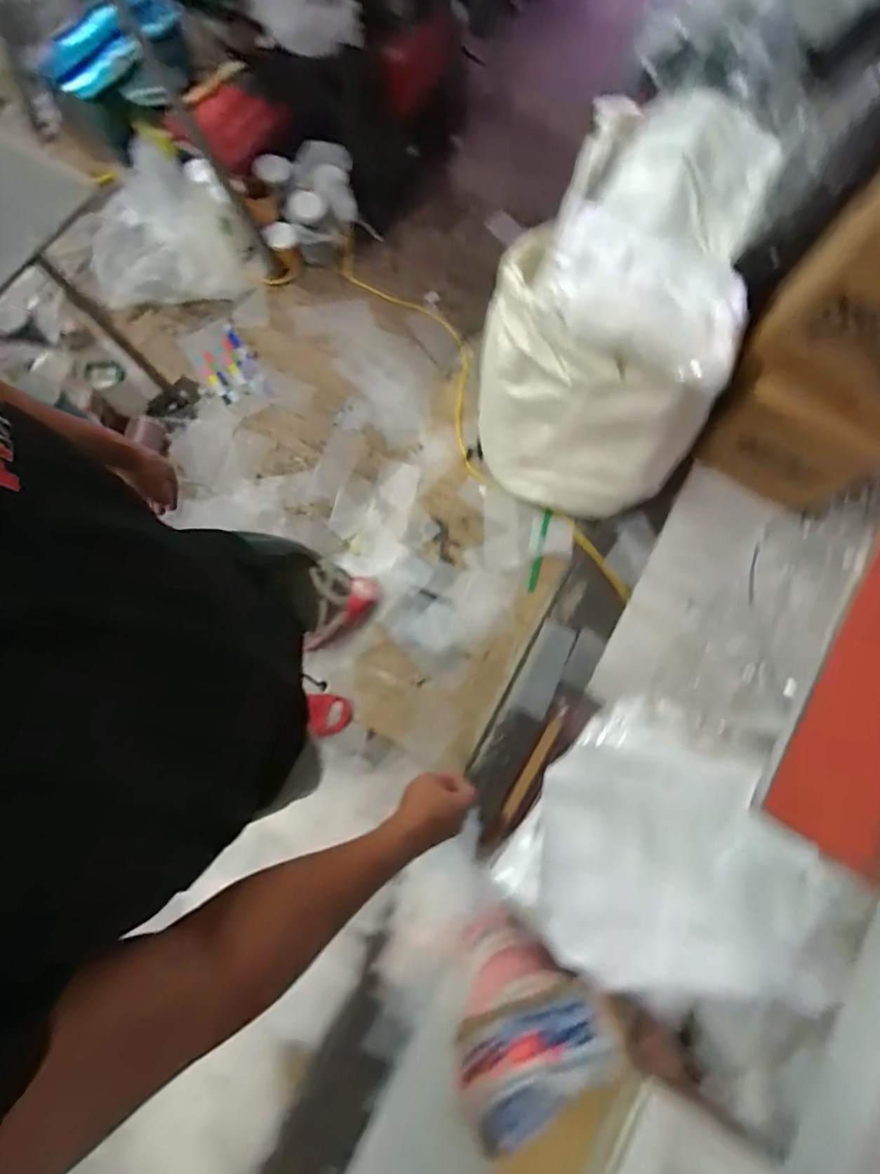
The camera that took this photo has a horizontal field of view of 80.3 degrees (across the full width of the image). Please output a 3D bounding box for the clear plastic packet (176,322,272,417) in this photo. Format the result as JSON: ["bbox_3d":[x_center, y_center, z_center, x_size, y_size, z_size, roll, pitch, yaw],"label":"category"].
[{"bbox_3d":[-0.656,-0.670,1.618,0.187,0.044,0.310,-34,83,-11],"label":"clear plastic packet"}]

